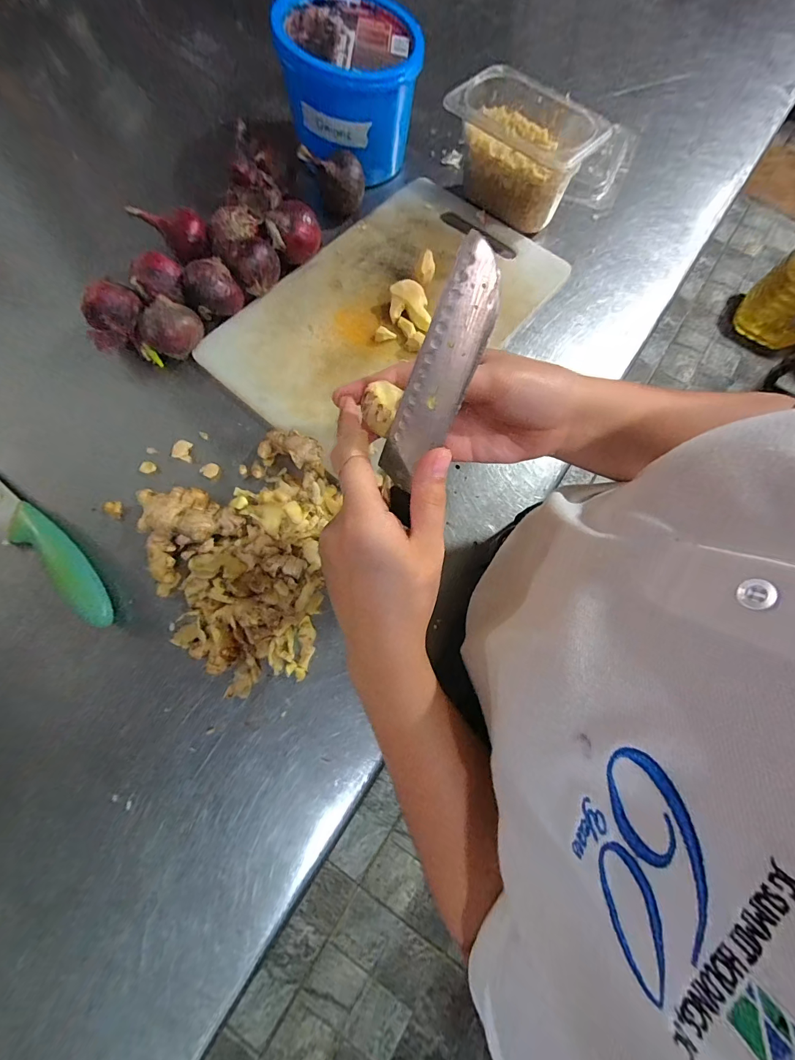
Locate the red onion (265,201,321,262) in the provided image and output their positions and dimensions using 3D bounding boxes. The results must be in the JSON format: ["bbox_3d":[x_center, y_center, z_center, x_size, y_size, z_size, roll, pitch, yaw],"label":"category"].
[{"bbox_3d":[-0.115,-0.338,0.435,0.057,0.053,0.045,-19,74,-8],"label":"red onion"}]

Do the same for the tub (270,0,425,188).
[{"bbox_3d":[-0.054,-0.532,0.467,0.152,0.124,0.142,1,74,-3],"label":"tub"}]

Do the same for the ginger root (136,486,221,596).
[{"bbox_3d":[-0.195,0.004,0.347,0.064,0.026,0.092,-15,75,-8],"label":"ginger root"}]

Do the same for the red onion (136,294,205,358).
[{"bbox_3d":[-0.233,-0.208,0.393,0.058,0.046,0.051,-39,78,-13],"label":"red onion"}]

